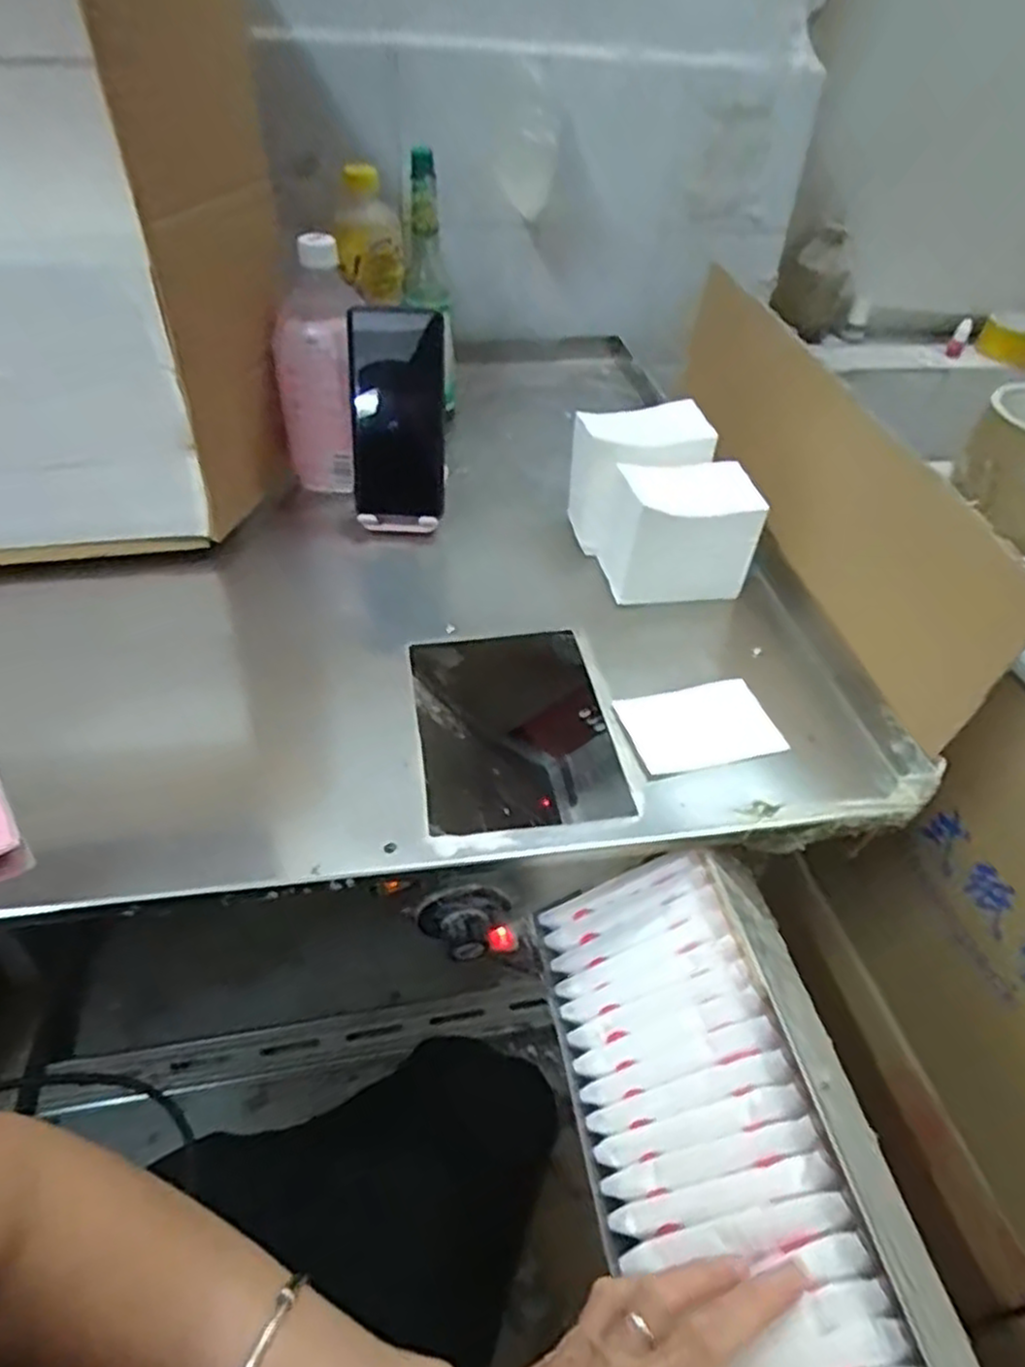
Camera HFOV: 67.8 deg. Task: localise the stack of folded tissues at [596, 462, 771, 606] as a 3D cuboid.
[{"bbox_3d":[0.129,-0.113,0.603,0.103,0.101,0.072,-6,44,-10],"label":"stack of folded tissues"}]

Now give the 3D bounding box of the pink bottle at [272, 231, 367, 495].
[{"bbox_3d":[-0.165,-0.266,0.662,0.078,0.190,0.063,-21,49,-24],"label":"pink bottle"}]

